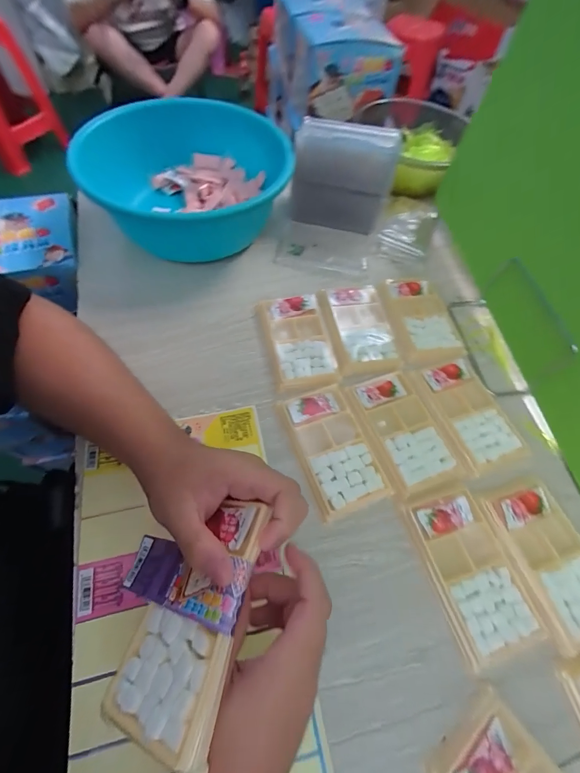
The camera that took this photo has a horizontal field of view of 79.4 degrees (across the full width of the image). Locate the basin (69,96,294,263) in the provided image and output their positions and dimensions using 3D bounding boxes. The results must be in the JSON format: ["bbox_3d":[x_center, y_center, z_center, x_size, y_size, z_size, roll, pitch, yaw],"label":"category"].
[{"bbox_3d":[-0.132,-0.282,0.500,0.244,0.107,0.266,2,60,-3],"label":"basin"}]

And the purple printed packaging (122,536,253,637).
[{"bbox_3d":[-0.072,0.126,0.232,0.112,0.007,0.039,-6,51,39],"label":"purple printed packaging"}]

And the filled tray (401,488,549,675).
[{"bbox_3d":[0.162,0.165,0.313,0.079,0.014,0.134,-13,62,-11],"label":"filled tray"}]

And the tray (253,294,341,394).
[{"bbox_3d":[0.009,-0.057,0.436,0.080,0.011,0.137,-9,61,-9],"label":"tray"}]

